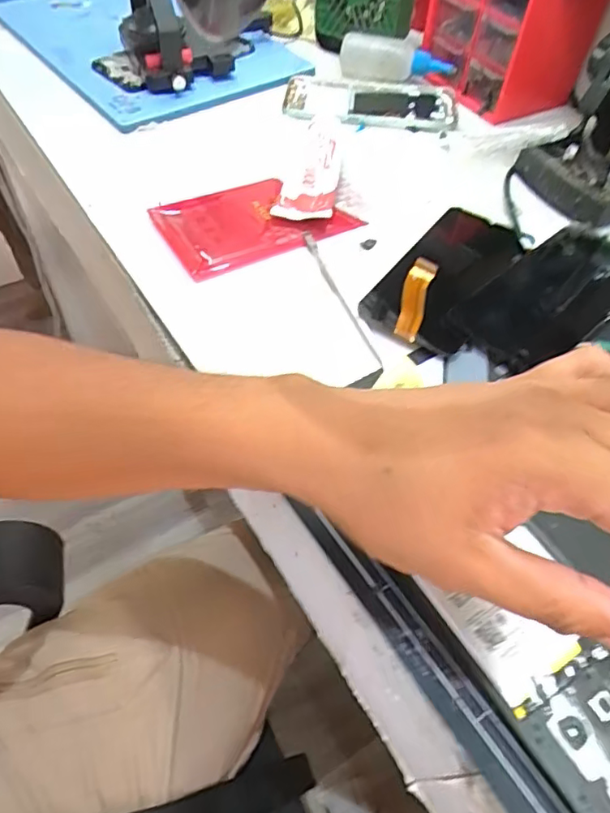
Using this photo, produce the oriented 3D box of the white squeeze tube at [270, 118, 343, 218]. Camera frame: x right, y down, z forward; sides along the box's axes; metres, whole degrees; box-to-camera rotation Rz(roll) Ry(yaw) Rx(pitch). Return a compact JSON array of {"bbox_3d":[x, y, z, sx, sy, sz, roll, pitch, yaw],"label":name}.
[{"bbox_3d":[0.010,-0.187,0.451,0.042,0.031,0.107,15,54,9],"label":"white squeeze tube"}]

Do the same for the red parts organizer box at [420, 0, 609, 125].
[{"bbox_3d":[0.186,-0.359,0.531,0.082,0.120,0.148,-26,59,-20],"label":"red parts organizer box"}]

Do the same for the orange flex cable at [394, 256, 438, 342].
[{"bbox_3d":[0.067,-0.063,0.346,0.015,0.056,0.018,19,55,11],"label":"orange flex cable"}]

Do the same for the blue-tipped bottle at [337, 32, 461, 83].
[{"bbox_3d":[0.093,-0.350,0.574,0.115,0.034,0.041,10,54,5],"label":"blue-tipped bottle"}]

